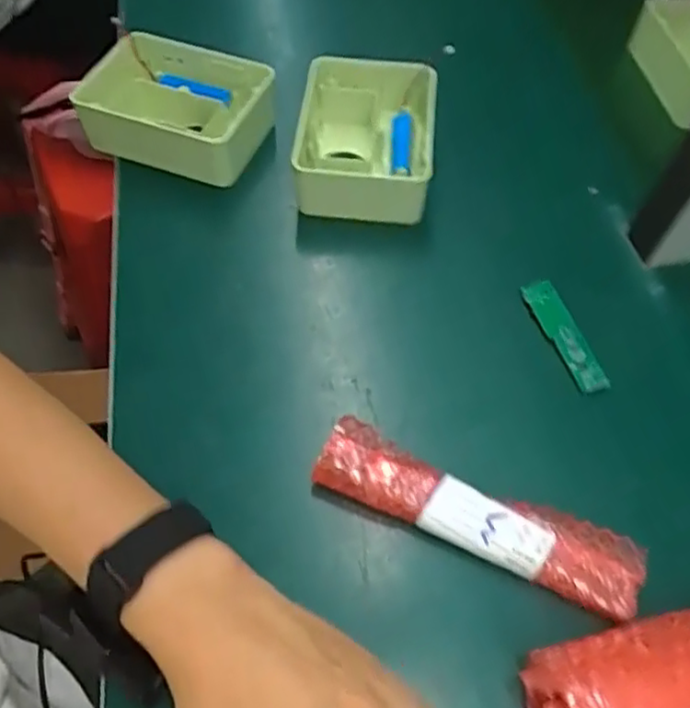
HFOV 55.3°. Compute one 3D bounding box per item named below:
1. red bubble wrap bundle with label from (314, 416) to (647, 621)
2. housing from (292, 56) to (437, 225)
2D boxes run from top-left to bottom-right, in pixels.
[{"bbox_3d":[0.076,0.096,0.393,0.189,0.034,0.043,24,58,11],"label":"red bubble wrap bundle with label"},{"bbox_3d":[0.018,-0.177,0.545,0.103,0.056,0.142,7,57,0],"label":"housing"}]

